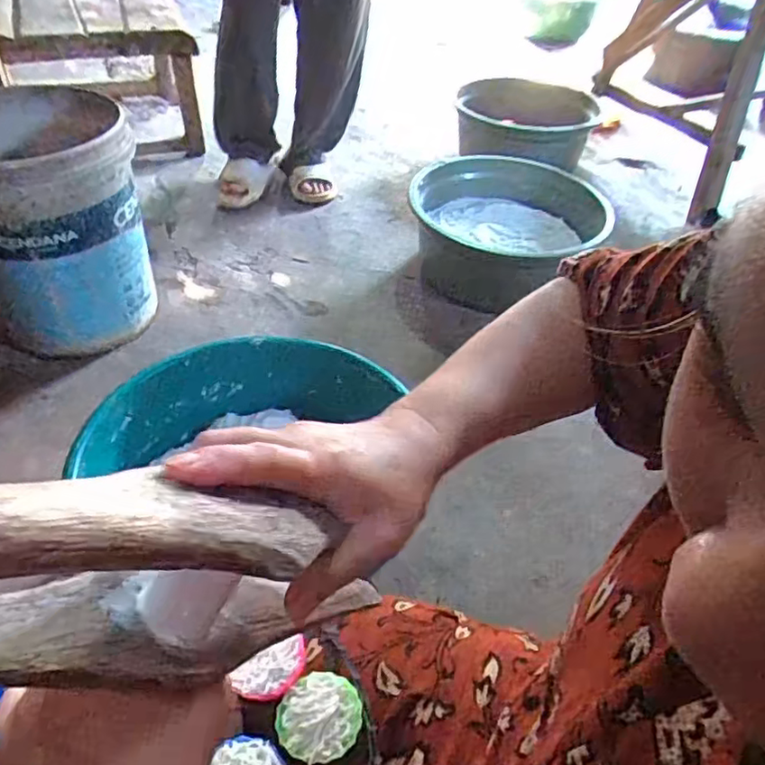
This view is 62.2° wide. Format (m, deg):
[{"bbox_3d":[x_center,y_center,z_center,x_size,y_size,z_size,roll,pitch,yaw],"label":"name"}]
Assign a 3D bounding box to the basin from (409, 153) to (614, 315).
[{"bbox_3d":[0.252,-0.330,1.342,0.356,0.175,0.380,3,44,-3],"label":"basin"}]

